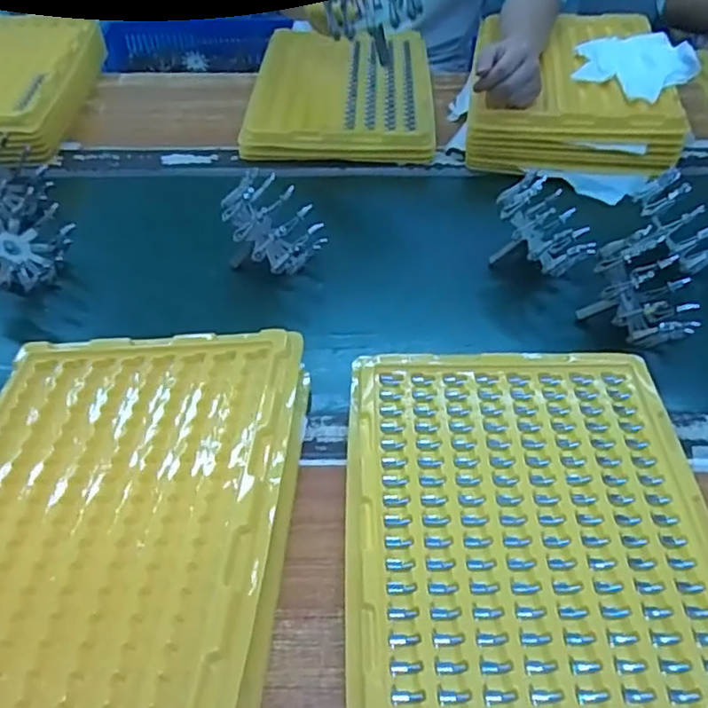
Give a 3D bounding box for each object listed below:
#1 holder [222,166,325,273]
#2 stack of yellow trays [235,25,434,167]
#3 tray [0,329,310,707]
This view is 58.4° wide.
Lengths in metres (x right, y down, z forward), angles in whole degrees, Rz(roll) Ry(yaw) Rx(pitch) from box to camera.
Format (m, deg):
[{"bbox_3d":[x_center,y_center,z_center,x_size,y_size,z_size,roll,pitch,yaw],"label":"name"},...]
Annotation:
[{"bbox_3d":[-0.101,-0.133,0.700,0.110,0.080,0.109,42,48,-21],"label":"holder"},{"bbox_3d":[-0.015,-0.407,0.960,0.264,0.032,0.381,1,48,1],"label":"stack of yellow trays"},{"bbox_3d":[-0.180,0.125,0.432,0.271,0.020,0.367,-5,47,9],"label":"tray"}]

